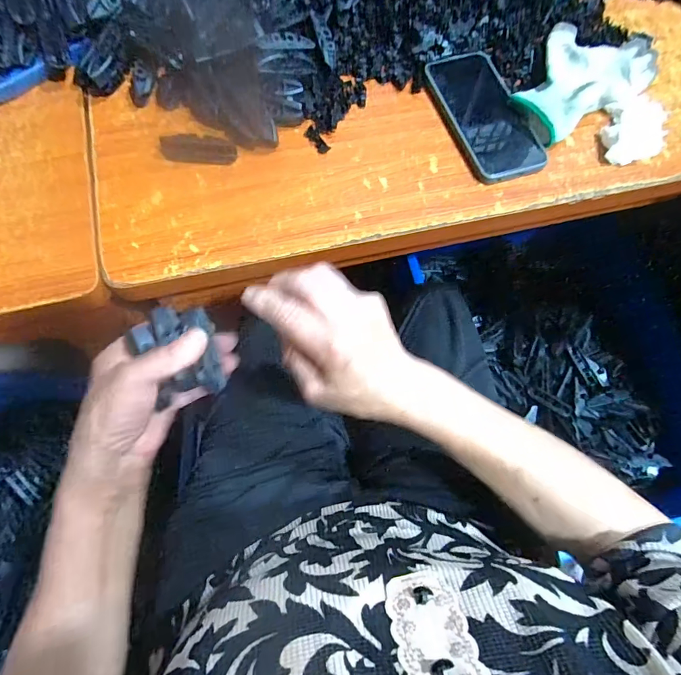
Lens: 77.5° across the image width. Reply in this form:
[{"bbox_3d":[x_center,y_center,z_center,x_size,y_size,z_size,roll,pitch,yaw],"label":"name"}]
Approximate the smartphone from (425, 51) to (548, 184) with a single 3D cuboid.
[{"bbox_3d":[0.156,-0.241,0.453,0.079,0.012,0.165,-17,72,-8],"label":"smartphone"}]

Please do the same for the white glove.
[{"bbox_3d":[0.276,-0.273,0.463,0.160,0.027,0.172,5,70,-1],"label":"white glove"}]

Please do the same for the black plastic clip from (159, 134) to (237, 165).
[{"bbox_3d":[-0.141,-0.187,0.419,0.072,0.012,0.025,0,71,-2],"label":"black plastic clip"}]

